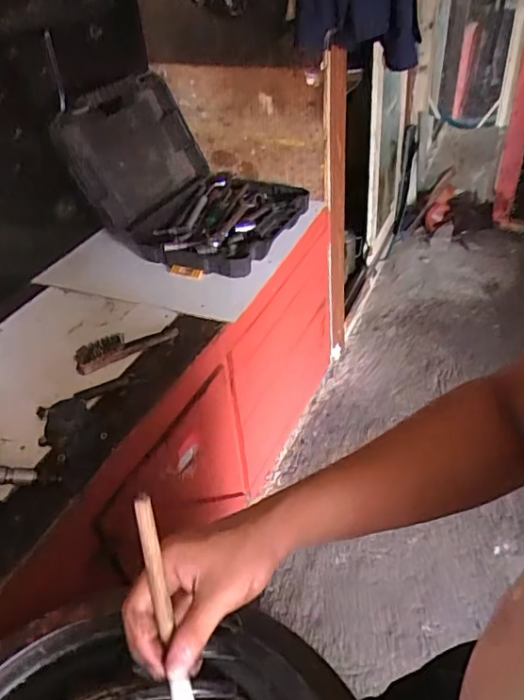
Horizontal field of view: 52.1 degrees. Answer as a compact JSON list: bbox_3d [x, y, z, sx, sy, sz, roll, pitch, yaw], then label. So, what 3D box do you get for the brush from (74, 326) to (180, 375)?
[{"bbox_3d":[-0.268,-0.009,1.076,0.214,0.048,0.050,-22,40,-19],"label":"brush"}]

